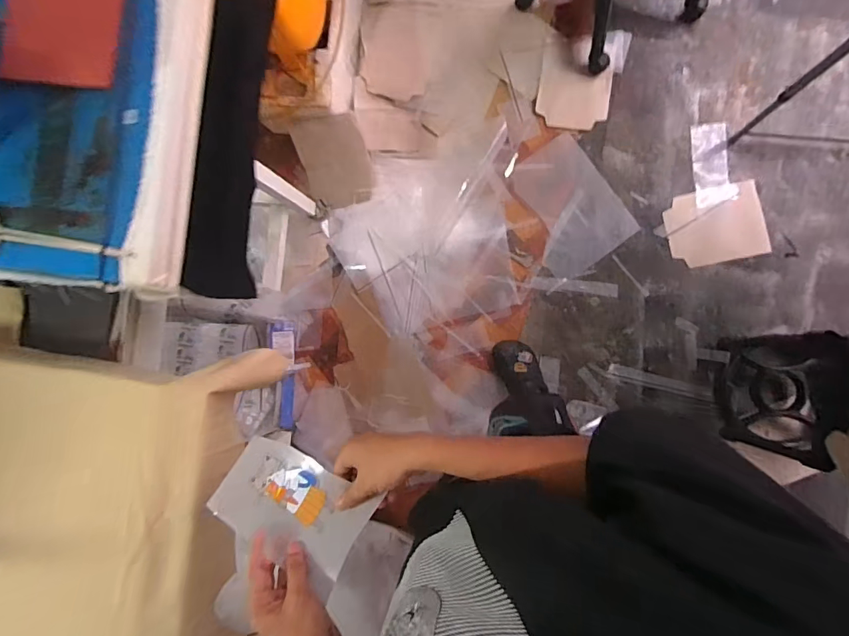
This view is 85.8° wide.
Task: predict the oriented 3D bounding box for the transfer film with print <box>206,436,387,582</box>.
[{"bbox_3d":[-0.154,0.220,0.539,0.188,0.016,0.108,20,80,17],"label":"transfer film with print"}]

